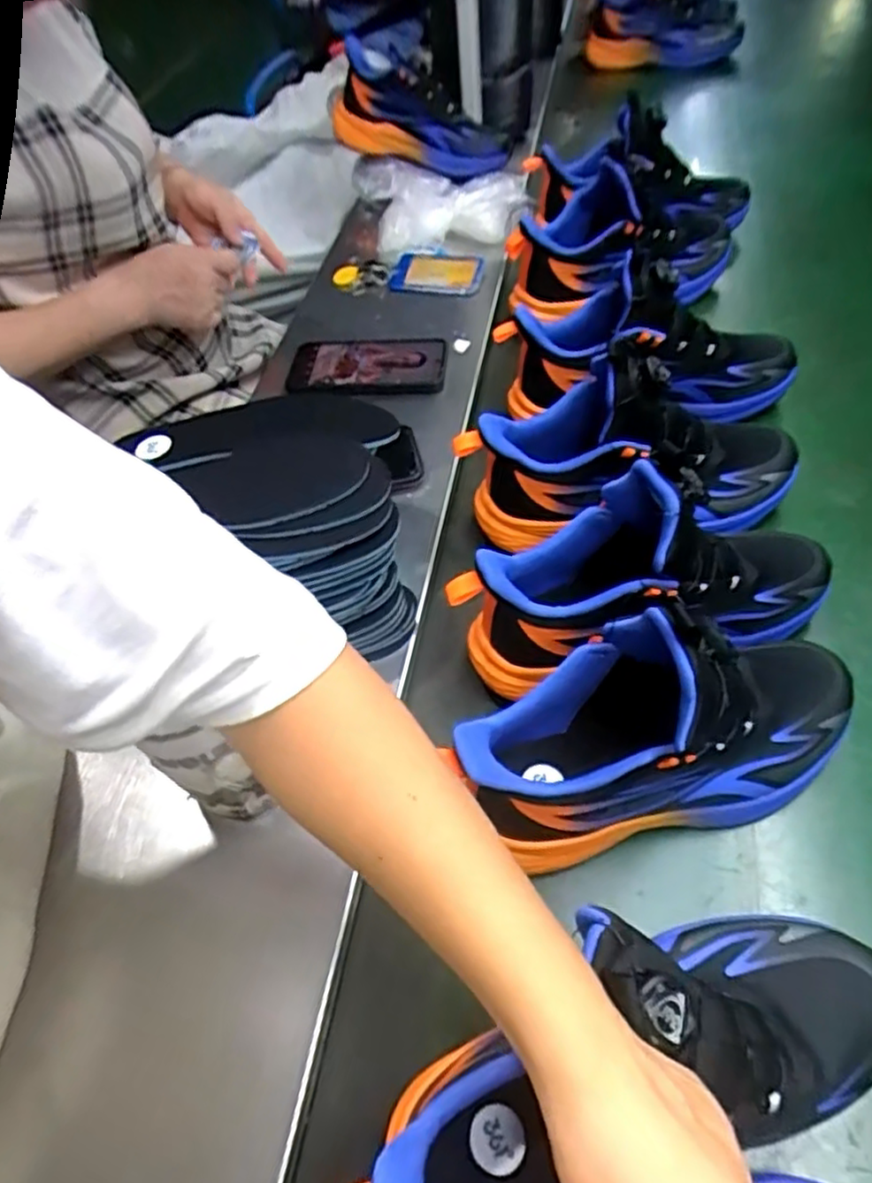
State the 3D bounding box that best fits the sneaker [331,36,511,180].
[{"bbox_3d":[-0.019,-0.660,0.975,0.270,0.105,0.115,28,60,9],"label":"sneaker"}]

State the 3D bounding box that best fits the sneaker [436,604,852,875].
[{"bbox_3d":[0.138,0.075,0.404,0.254,0.159,0.092,-13,54,-5],"label":"sneaker"}]

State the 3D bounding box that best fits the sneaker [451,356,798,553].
[{"bbox_3d":[0.157,-0.113,0.548,0.275,0.141,0.094,-2,54,3],"label":"sneaker"}]

